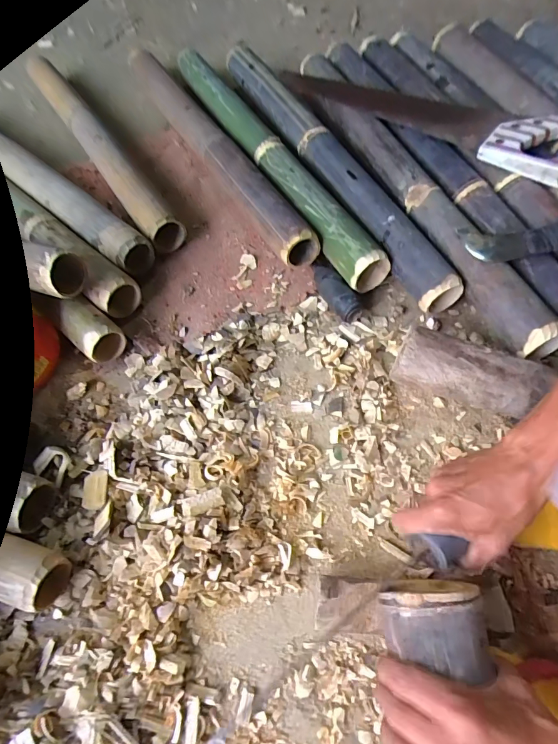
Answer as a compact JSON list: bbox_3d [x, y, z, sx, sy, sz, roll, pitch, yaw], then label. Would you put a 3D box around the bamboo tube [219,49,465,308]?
[{"bbox_3d":[0.059,-0.370,0.690,0.071,0.071,0.713,-23,63,-8],"label":"bamboo tube"}]

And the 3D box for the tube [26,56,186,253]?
[{"bbox_3d":[-0.298,-0.381,0.725,0.061,0.064,0.501,-31,65,-12],"label":"tube"}]

